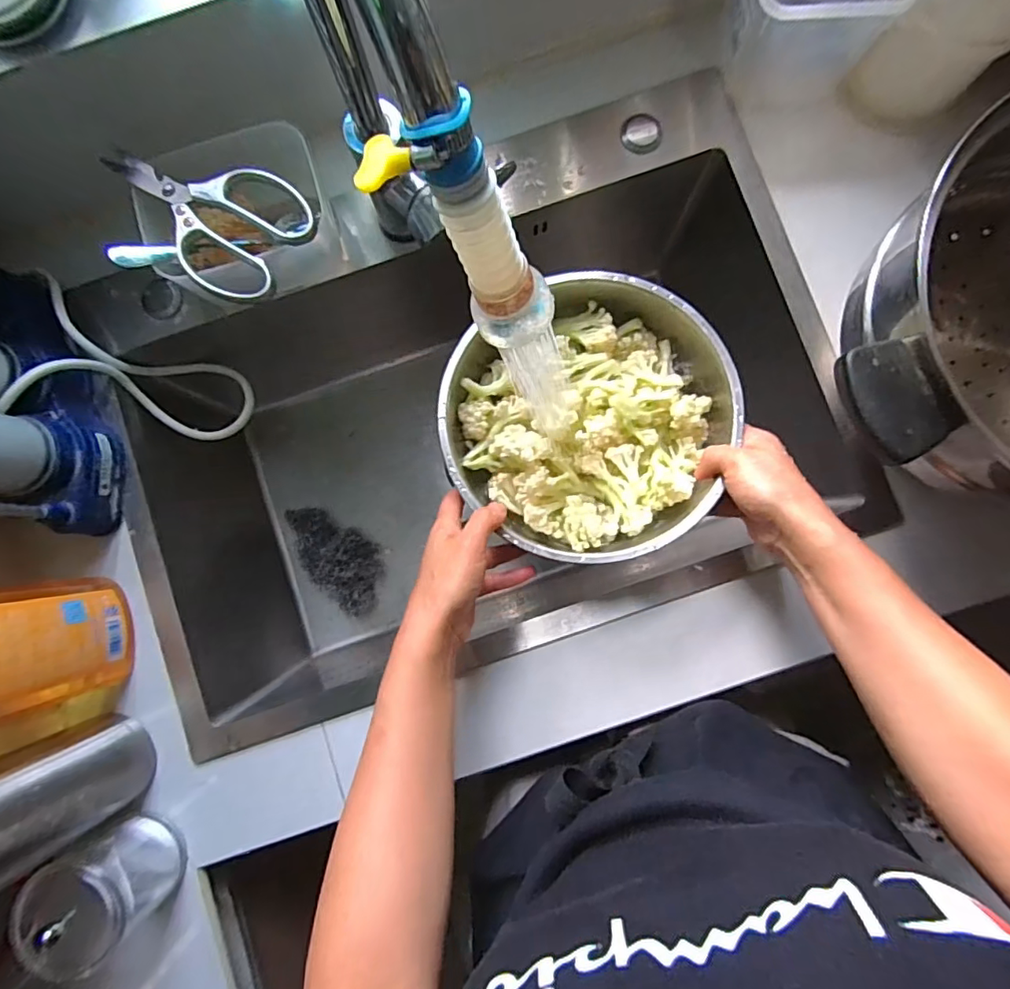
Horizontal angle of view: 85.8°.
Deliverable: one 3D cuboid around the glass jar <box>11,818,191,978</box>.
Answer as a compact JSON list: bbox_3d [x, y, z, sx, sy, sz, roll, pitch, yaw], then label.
[{"bbox_3d":[-0.315,0.308,0.420,0.073,0.094,0.076,0,85,2],"label":"glass jar"}]

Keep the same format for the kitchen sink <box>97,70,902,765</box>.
[{"bbox_3d":[-0.027,-0.087,0.608,0.658,0.248,0.478,-21,85,1],"label":"kitchen sink"}]

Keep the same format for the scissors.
[{"bbox_3d":[-0.245,-0.229,0.426,0.185,0.022,0.101,32,87,4],"label":"scissors"}]

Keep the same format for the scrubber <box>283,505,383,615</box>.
[{"bbox_3d":[-0.212,0.076,0.681,0.155,0.031,0.078,41,88,5],"label":"scrubber"}]

